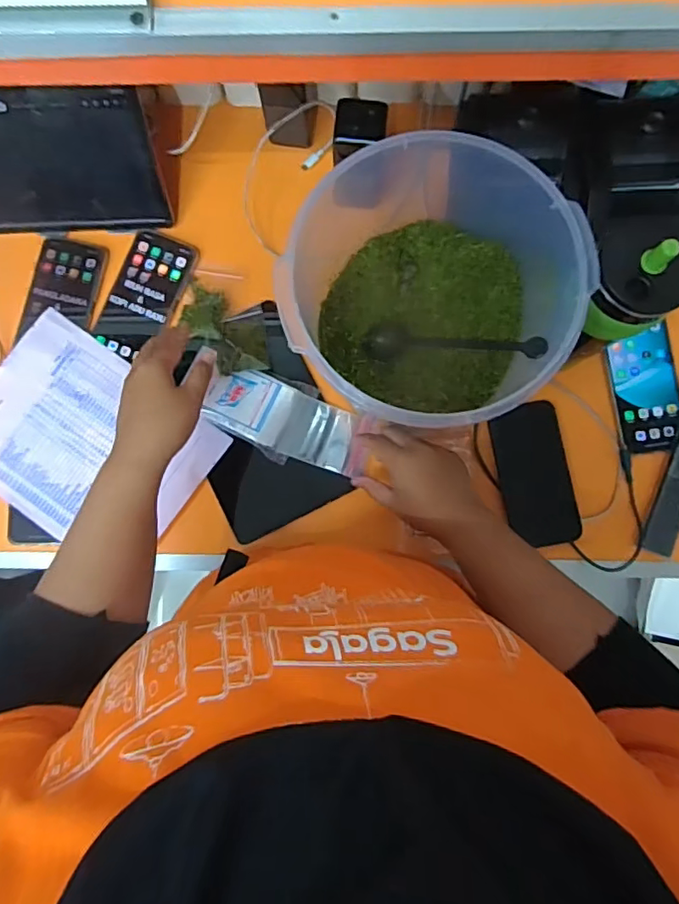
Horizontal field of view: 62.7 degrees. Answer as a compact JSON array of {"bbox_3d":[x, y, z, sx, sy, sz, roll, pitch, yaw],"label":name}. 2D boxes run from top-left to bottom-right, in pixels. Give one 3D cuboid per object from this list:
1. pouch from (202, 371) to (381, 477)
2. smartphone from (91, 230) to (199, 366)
[{"bbox_3d":[-0.058,-0.032,0.650,0.192,0.008,0.082,22,85,-6],"label":"pouch"},{"bbox_3d":[-0.234,-0.189,0.671,0.084,0.005,0.150,21,85,2],"label":"smartphone"}]

